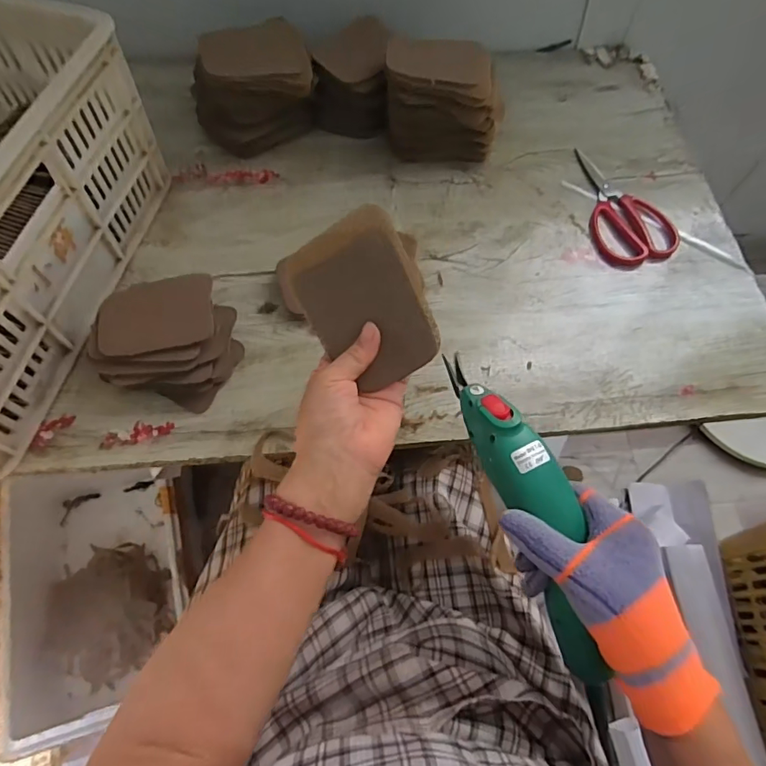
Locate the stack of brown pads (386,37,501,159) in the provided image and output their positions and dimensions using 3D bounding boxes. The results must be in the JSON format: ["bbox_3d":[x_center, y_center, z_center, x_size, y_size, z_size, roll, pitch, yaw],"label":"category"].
[{"bbox_3d":[0.075,-0.349,0.631,0.139,0.116,0.086,1,64,-2],"label":"stack of brown pads"}]

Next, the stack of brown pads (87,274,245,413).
[{"bbox_3d":[-0.211,-0.045,0.493,0.125,0.067,0.112,12,64,4],"label":"stack of brown pads"}]

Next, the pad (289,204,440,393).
[{"bbox_3d":[-0.014,-0.061,0.381,0.088,0.007,0.124,-26,94,12],"label":"pad"}]

